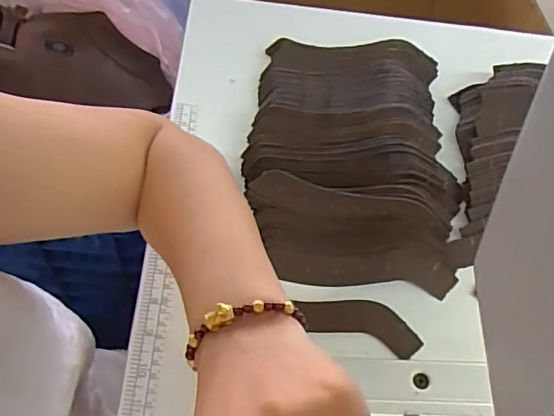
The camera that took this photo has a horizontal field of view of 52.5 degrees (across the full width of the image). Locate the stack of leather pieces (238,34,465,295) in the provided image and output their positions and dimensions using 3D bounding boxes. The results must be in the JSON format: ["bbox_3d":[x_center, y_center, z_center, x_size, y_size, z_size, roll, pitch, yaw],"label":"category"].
[{"bbox_3d":[0.066,-0.061,0.514,0.175,0.047,0.266,5,59,-2],"label":"stack of leather pieces"}]

